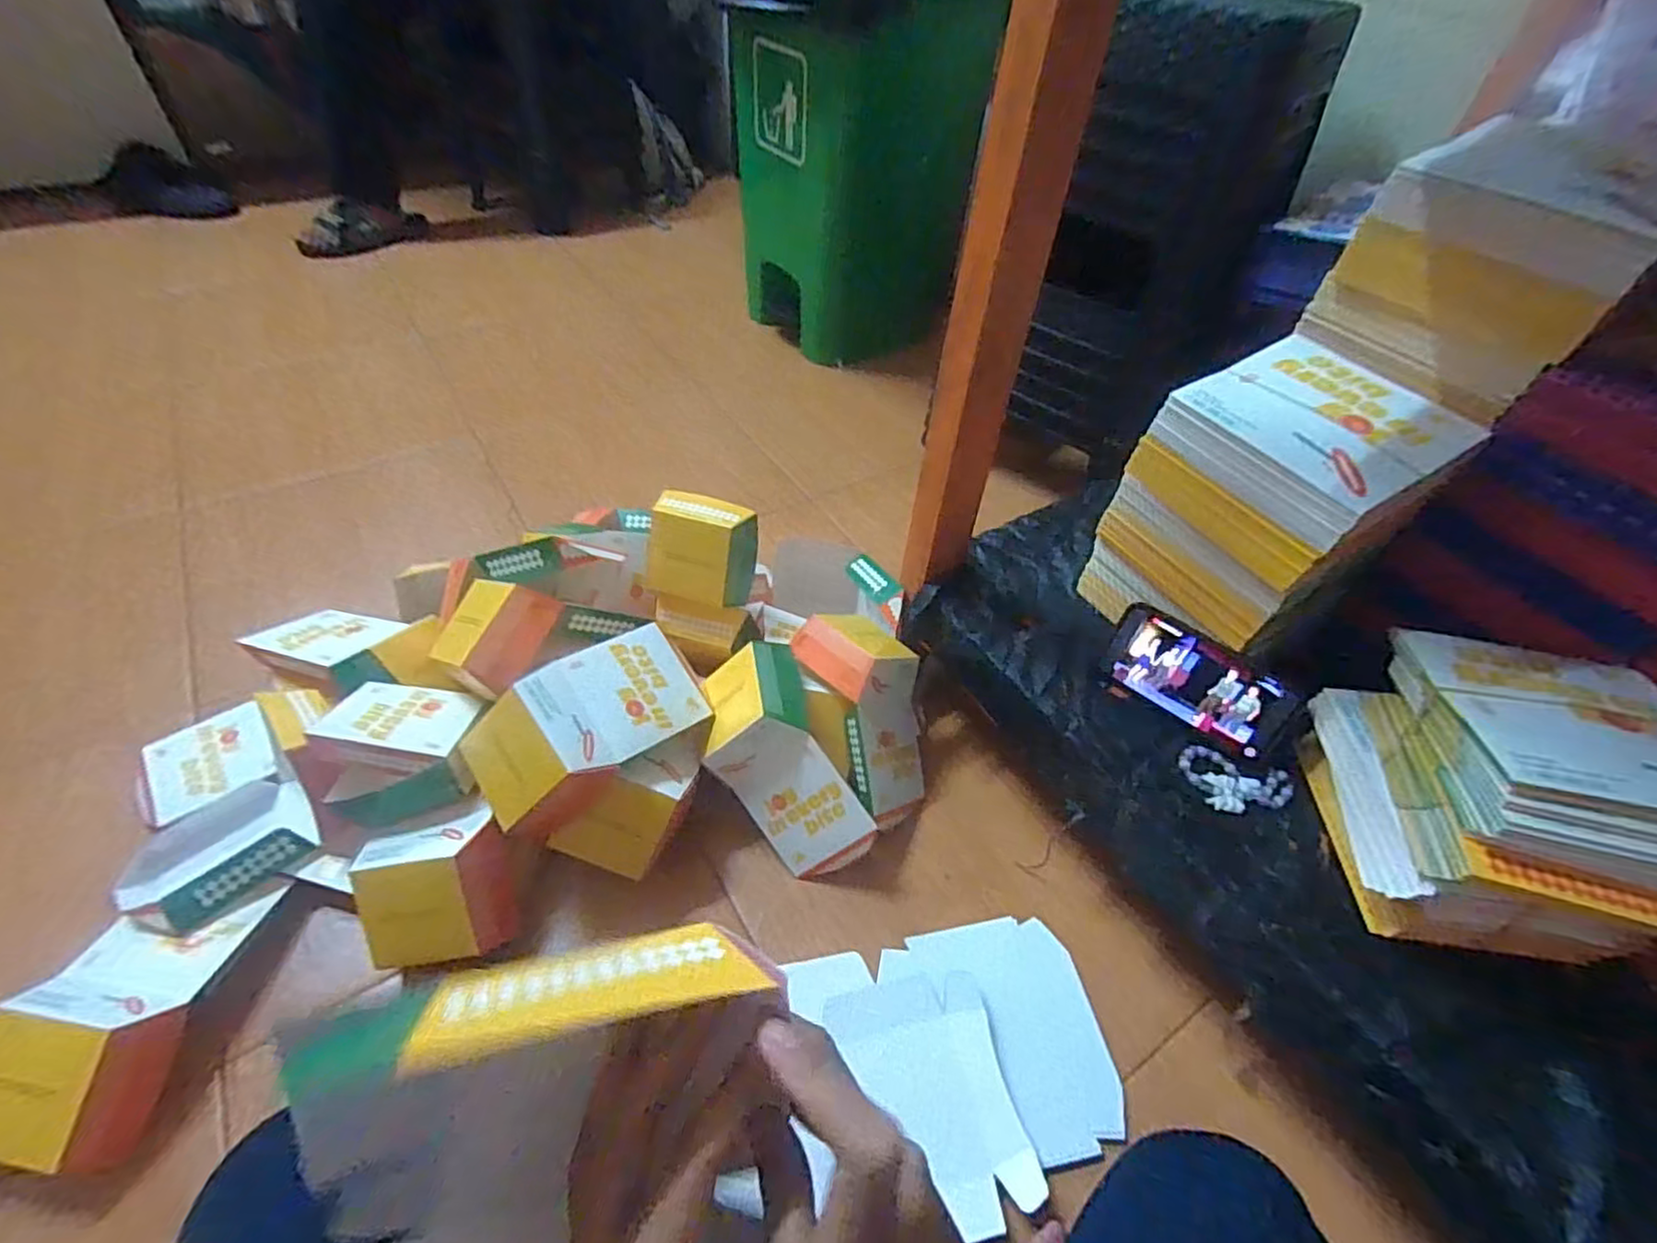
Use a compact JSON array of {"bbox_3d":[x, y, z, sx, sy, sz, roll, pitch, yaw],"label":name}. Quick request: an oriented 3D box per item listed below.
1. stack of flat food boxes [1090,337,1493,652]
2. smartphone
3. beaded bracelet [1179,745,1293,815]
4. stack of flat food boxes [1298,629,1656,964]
[{"bbox_3d":[0.387,-0.101,0.636,0.163,0.223,0.181,-24,54,-25],"label":"stack of flat food boxes"},{"bbox_3d":[0.333,0.052,0.633,0.156,0.080,0.010,33,21,27],"label":"smartphone"},{"bbox_3d":[0.352,0.140,0.601,0.092,0.010,0.059,13,47,6],"label":"beaded bracelet"},{"bbox_3d":[0.495,0.134,0.509,0.181,0.168,0.196,8,47,2],"label":"stack of flat food boxes"}]

